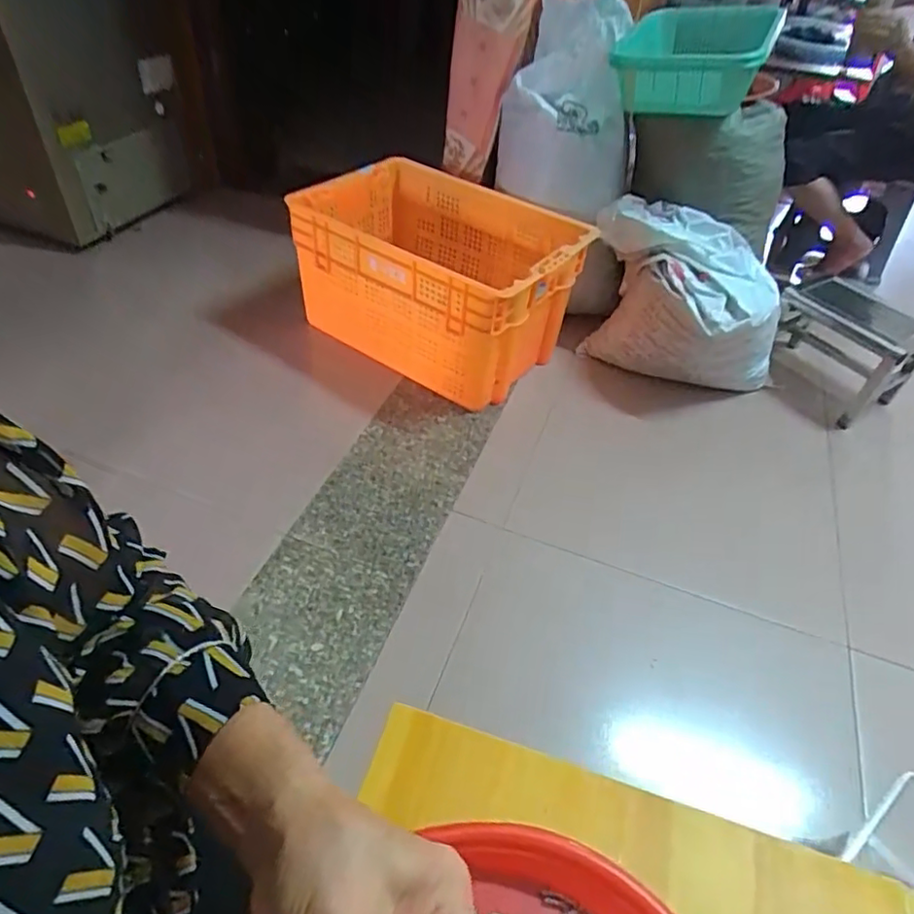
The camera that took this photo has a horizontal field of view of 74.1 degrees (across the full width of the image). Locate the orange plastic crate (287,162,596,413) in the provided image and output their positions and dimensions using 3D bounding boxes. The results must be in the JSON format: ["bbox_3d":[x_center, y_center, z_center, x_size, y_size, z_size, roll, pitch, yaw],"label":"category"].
[{"bbox_3d":[-0.047,-0.425,1.404,0.589,0.285,0.395,30,50,22],"label":"orange plastic crate"}]

